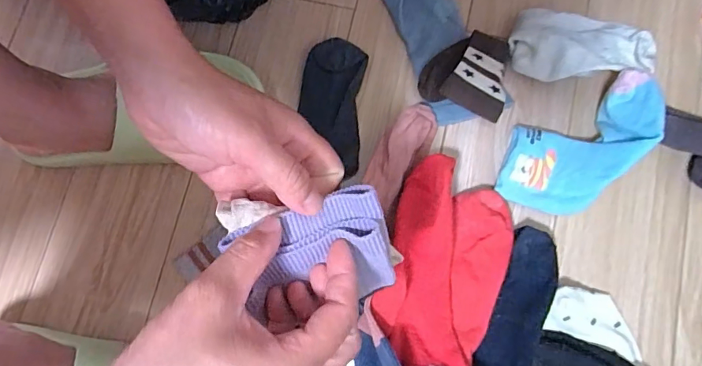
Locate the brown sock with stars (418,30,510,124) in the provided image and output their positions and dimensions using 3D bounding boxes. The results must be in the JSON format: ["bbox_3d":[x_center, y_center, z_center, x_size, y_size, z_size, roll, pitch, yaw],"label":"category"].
[{"bbox_3d":[0.121,-0.116,0.465,0.087,0.026,0.076,16,80,4],"label":"brown sock with stars"}]

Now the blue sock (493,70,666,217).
[{"bbox_3d":[0.218,-0.028,0.431,0.151,0.070,0.092,-26,80,-4],"label":"blue sock"}]

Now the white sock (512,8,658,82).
[{"bbox_3d":[0.237,-0.140,0.460,0.145,0.046,0.082,5,79,2],"label":"white sock"}]

